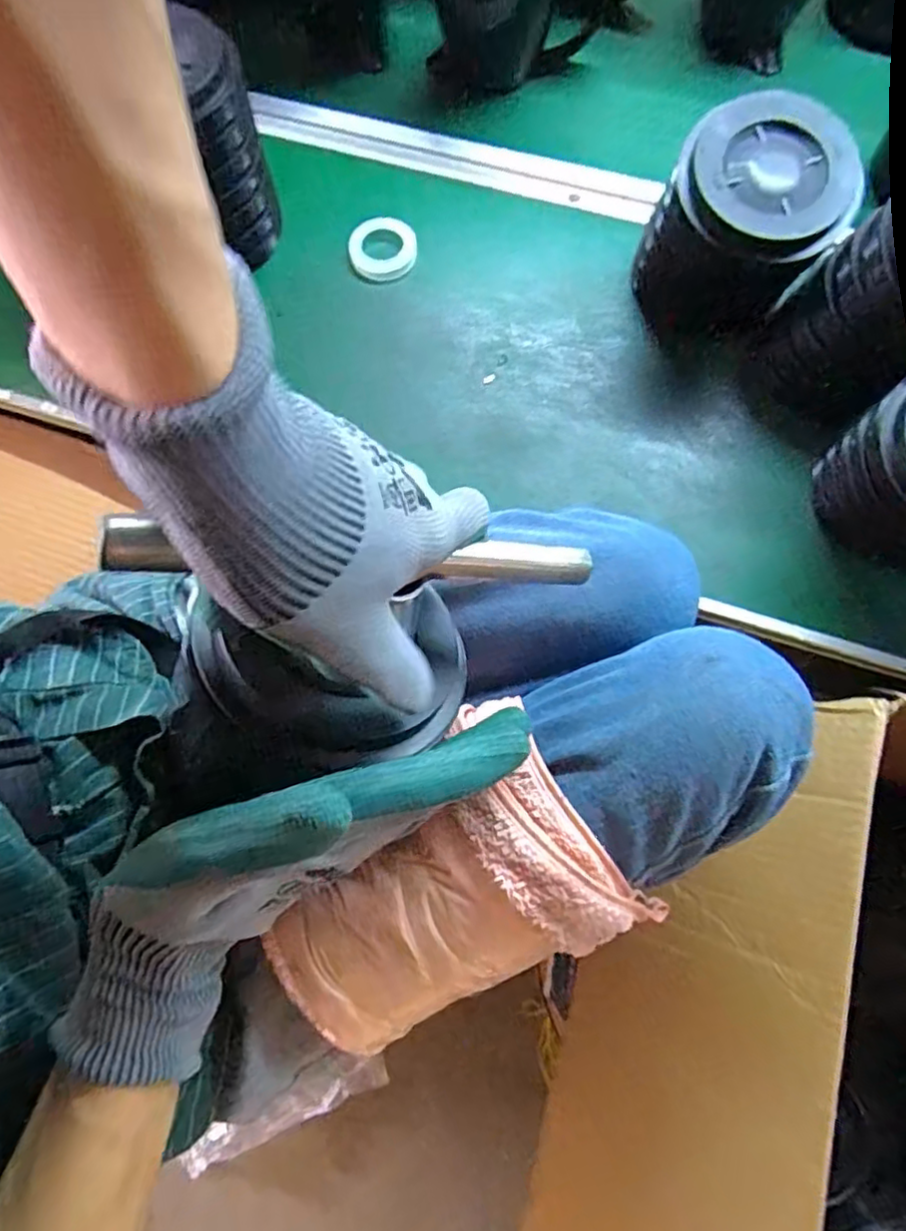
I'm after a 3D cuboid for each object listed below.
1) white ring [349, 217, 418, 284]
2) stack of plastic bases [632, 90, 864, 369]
[{"bbox_3d":[-0.061,-0.322,0.569,0.057,0.010,0.060,0,74,1],"label":"white ring"},{"bbox_3d":[0.214,-0.284,0.492,0.115,0.129,0.112,-12,74,-2],"label":"stack of plastic bases"}]

